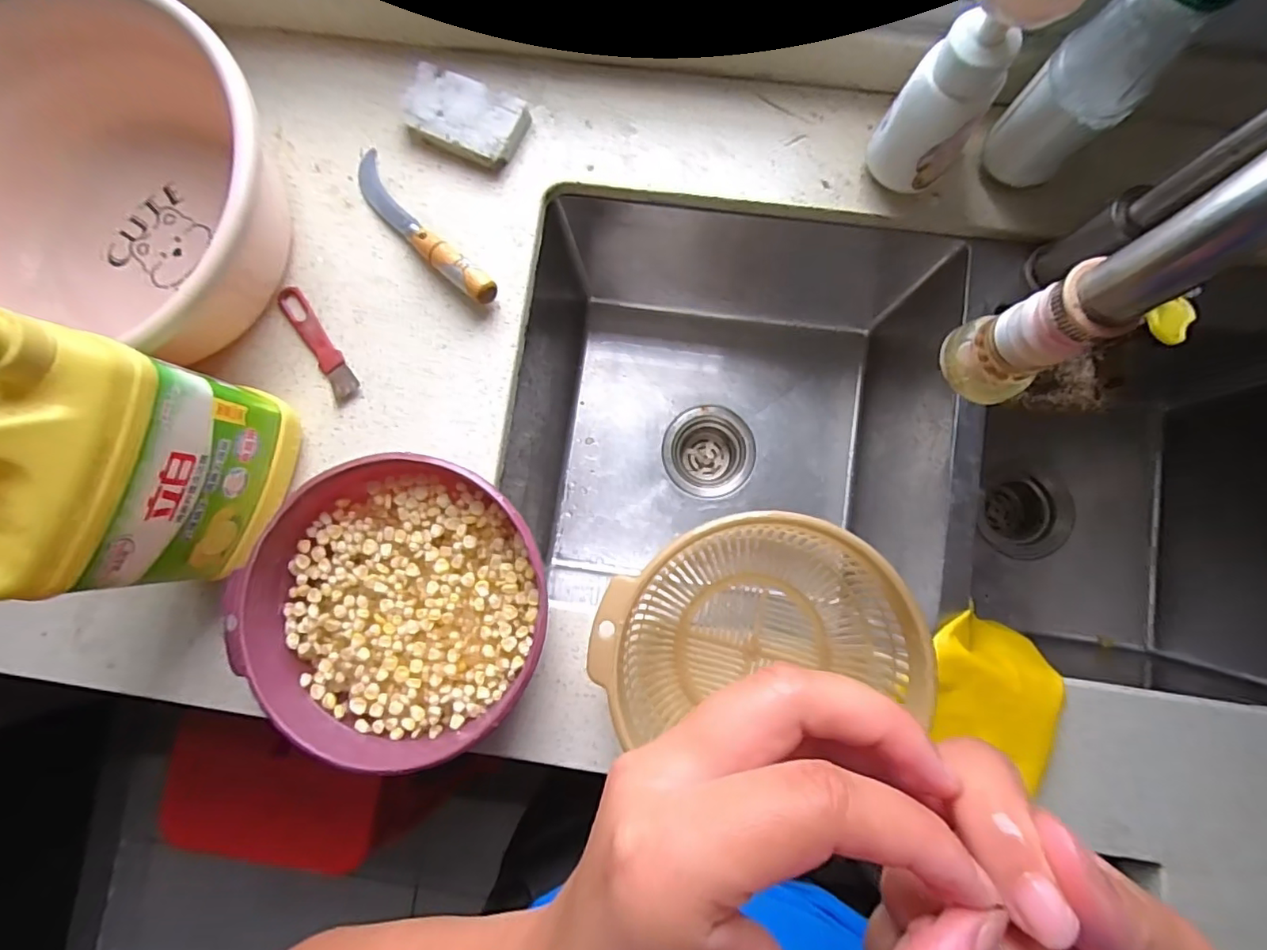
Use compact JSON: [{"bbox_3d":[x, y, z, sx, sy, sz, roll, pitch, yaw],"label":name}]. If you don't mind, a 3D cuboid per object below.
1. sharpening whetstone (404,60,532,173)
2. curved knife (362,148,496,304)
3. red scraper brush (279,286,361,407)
[{"bbox_3d":[-0.145,-0.304,0.480,0.099,0.021,0.062,22,85,4],"label":"sharpening whetstone"},{"bbox_3d":[-0.181,-0.209,0.471,0.032,0.025,0.182,-42,84,-2],"label":"curved knife"},{"bbox_3d":[-0.266,-0.112,0.475,0.024,0.006,0.113,-32,84,-1],"label":"red scraper brush"}]

